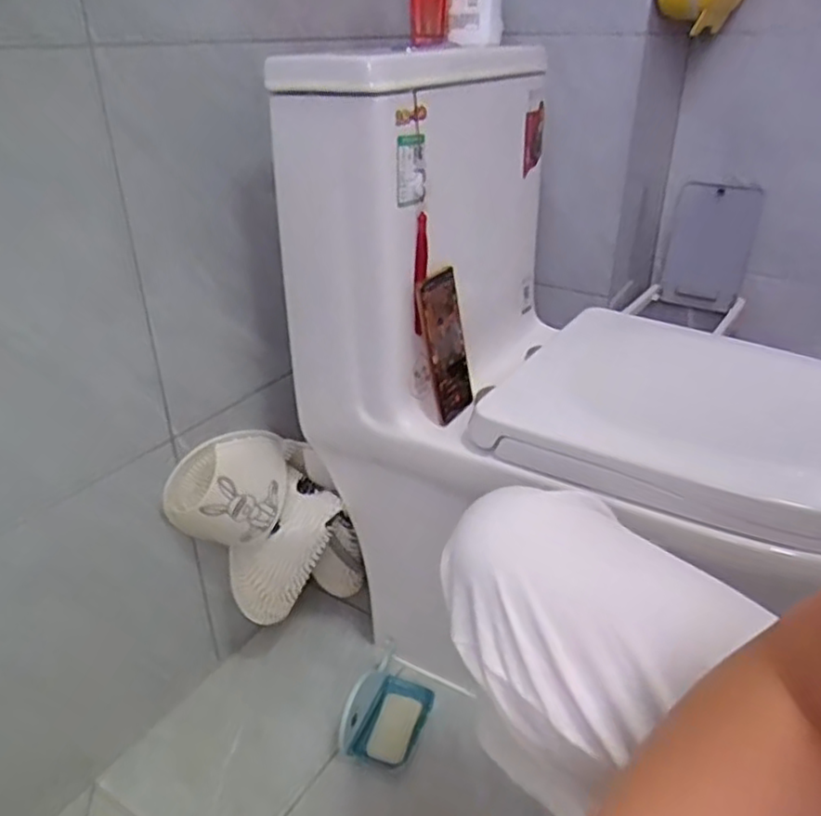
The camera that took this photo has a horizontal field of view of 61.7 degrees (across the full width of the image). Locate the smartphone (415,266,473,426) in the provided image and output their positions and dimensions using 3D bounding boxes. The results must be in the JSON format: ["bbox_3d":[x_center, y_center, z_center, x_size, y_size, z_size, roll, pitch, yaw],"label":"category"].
[{"bbox_3d":[0.040,-0.071,0.768,0.014,0.162,0.073,6,28,33],"label":"smartphone"}]

